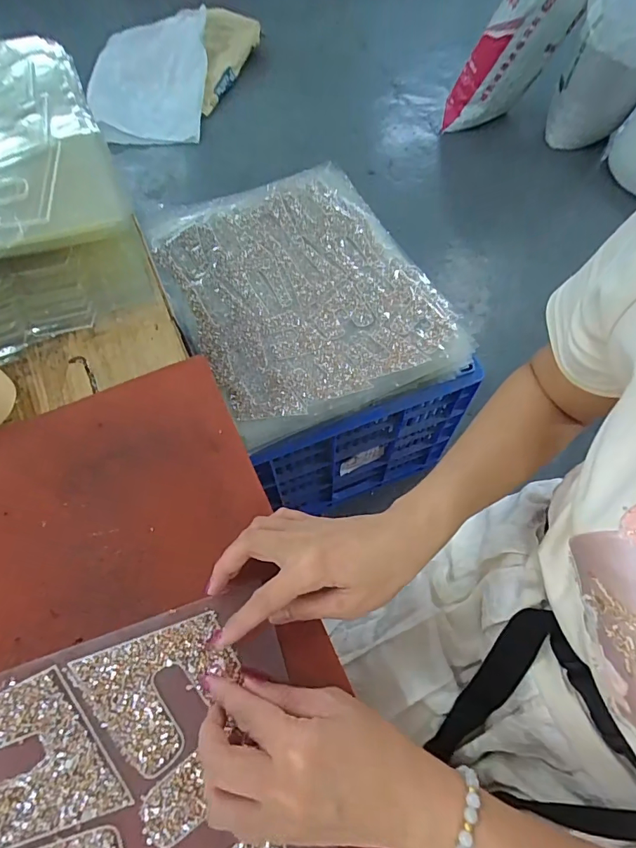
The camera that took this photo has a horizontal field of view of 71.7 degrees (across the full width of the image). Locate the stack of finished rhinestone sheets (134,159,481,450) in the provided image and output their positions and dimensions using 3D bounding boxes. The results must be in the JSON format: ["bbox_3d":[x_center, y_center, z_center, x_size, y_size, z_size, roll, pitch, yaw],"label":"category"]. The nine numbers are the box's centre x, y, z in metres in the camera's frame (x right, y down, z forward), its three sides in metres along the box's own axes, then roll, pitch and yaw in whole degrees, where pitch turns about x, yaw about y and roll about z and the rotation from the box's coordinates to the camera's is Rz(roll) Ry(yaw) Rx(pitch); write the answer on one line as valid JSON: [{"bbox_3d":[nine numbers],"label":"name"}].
[{"bbox_3d":[-0.032,-0.252,0.790,0.426,0.033,0.516,-22,68,-9],"label":"stack of finished rhinestone sheets"}]

